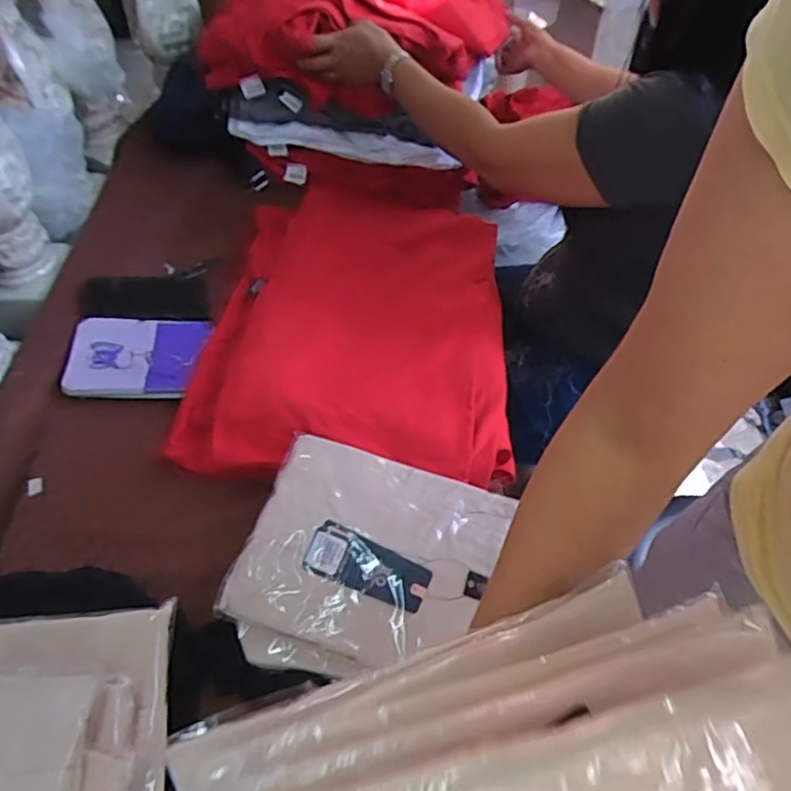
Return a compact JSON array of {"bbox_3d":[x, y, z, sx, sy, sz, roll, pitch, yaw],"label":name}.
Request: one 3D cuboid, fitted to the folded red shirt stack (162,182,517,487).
[{"bbox_3d":[-0.047,-0.124,0.833,0.392,0.040,0.531,5,52,3],"label":"folded red shirt stack"}]

